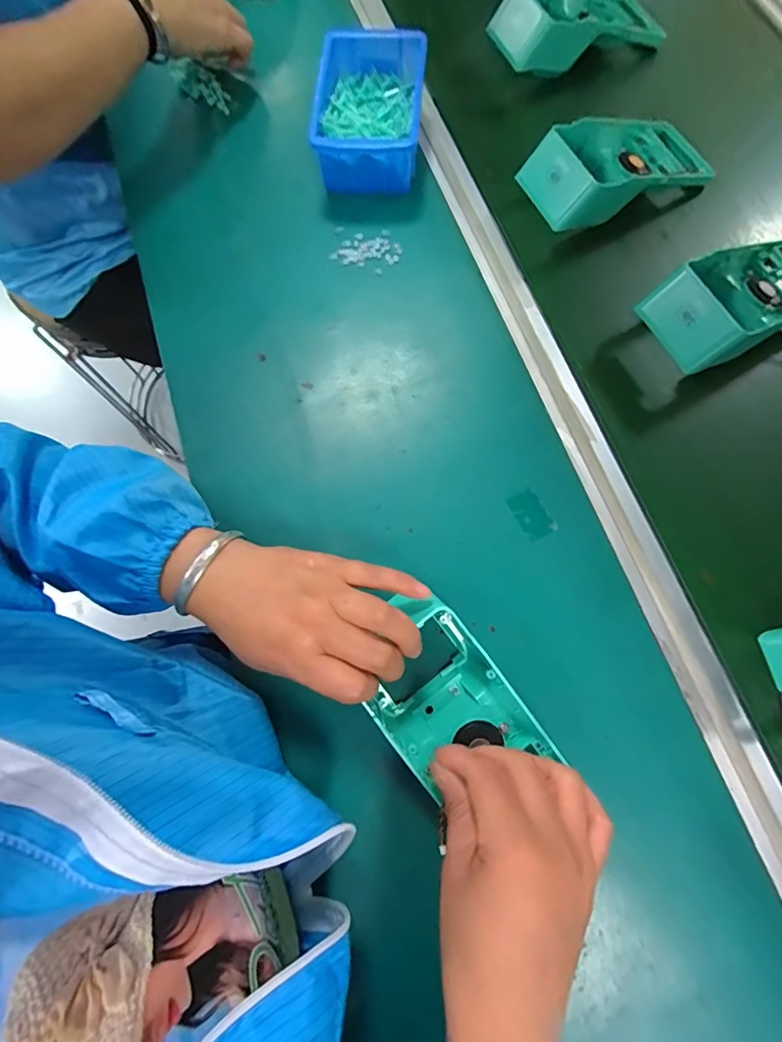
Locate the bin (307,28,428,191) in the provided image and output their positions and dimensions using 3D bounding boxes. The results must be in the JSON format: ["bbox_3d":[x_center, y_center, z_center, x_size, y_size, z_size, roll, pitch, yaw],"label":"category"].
[{"bbox_3d":[-0.021,-0.399,0.456,0.096,0.053,0.152,4,74,2],"label":"bin"}]

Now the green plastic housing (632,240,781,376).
[{"bbox_3d":[0.312,-0.195,0.397,0.192,0.055,0.086,-27,75,-6],"label":"green plastic housing"}]

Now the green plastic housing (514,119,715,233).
[{"bbox_3d":[0.222,-0.337,0.441,0.197,0.058,0.085,-23,75,-6],"label":"green plastic housing"}]

